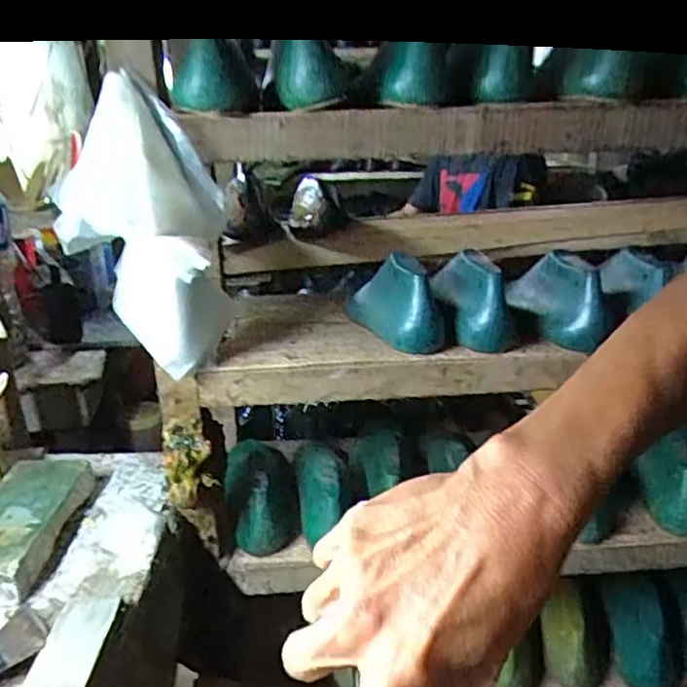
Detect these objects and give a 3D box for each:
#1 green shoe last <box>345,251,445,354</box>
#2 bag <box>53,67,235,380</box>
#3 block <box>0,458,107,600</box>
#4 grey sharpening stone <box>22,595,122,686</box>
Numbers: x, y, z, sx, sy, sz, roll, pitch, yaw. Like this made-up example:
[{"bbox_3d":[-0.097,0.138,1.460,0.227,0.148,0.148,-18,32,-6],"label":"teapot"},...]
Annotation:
[{"bbox_3d":[0.060,-0.061,0.744,0.069,0.087,0.206,-7,21,-14],"label":"green shoe last"},{"bbox_3d":[-0.191,-0.105,0.598,0.150,0.255,0.085,-7,21,-14],"label":"bag"},{"bbox_3d":[-0.336,0.186,0.653,0.092,0.038,0.198,-1,20,1],"label":"block"},{"bbox_3d":[-0.222,0.250,0.512,0.045,0.021,0.115,-2,20,-2],"label":"grey sharpening stone"}]

